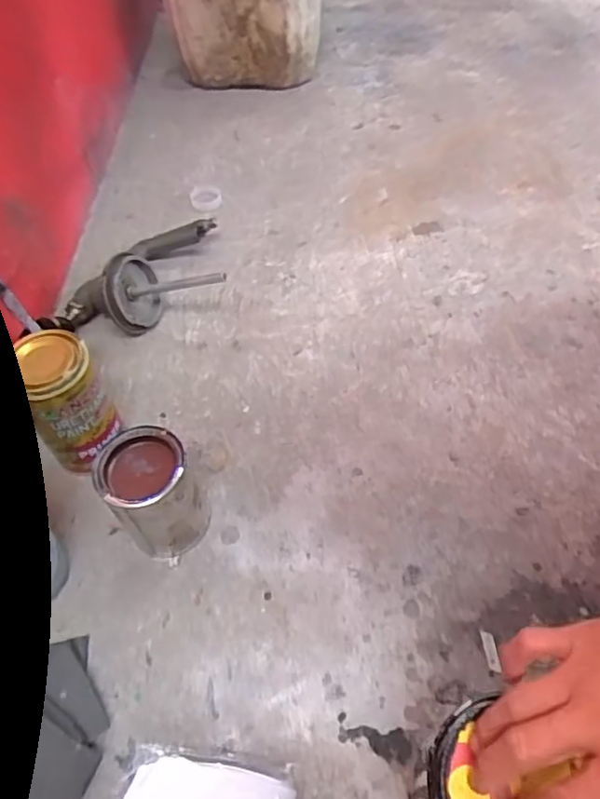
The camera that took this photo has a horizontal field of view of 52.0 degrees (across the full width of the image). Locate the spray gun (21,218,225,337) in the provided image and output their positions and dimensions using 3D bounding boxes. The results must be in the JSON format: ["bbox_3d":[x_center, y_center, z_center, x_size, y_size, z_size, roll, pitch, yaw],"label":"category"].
[{"bbox_3d":[-0.182,-0.142,0.700,0.187,0.078,0.142,-12,56,-7],"label":"spray gun"}]

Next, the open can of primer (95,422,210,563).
[{"bbox_3d":[-0.122,0.080,0.524,0.076,0.101,0.077,-23,58,-14],"label":"open can of primer"}]

